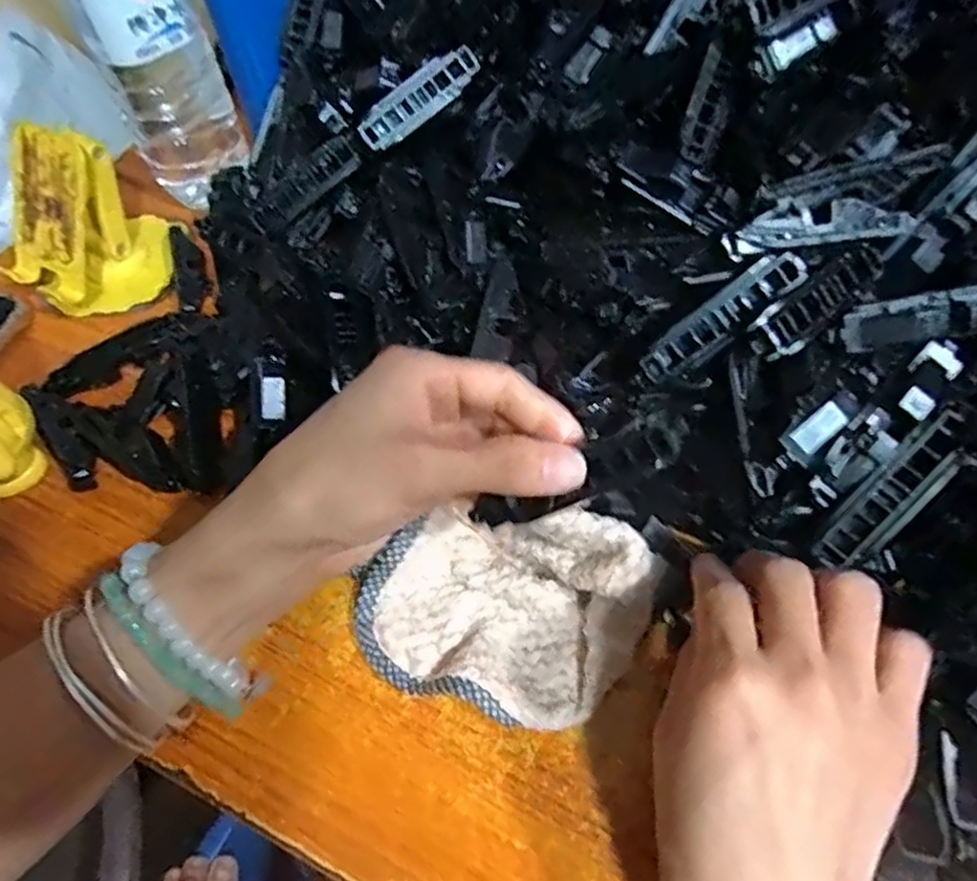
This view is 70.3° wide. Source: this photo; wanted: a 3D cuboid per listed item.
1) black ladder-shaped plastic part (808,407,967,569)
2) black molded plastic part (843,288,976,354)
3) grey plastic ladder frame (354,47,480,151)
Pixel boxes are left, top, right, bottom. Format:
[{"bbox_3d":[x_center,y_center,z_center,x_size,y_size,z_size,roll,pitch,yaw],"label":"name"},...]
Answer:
[{"bbox_3d":[0.157,0.021,0.268,0.021,0.004,0.073,44,103,26],"label":"black ladder-shaped plastic part"},{"bbox_3d":[0.179,-0.051,0.272,0.074,0.010,0.020,-7,58,0],"label":"black molded plastic part"},{"bbox_3d":[-0.037,-0.184,0.374,0.073,0.022,0.008,-39,19,-2],"label":"grey plastic ladder frame"}]

